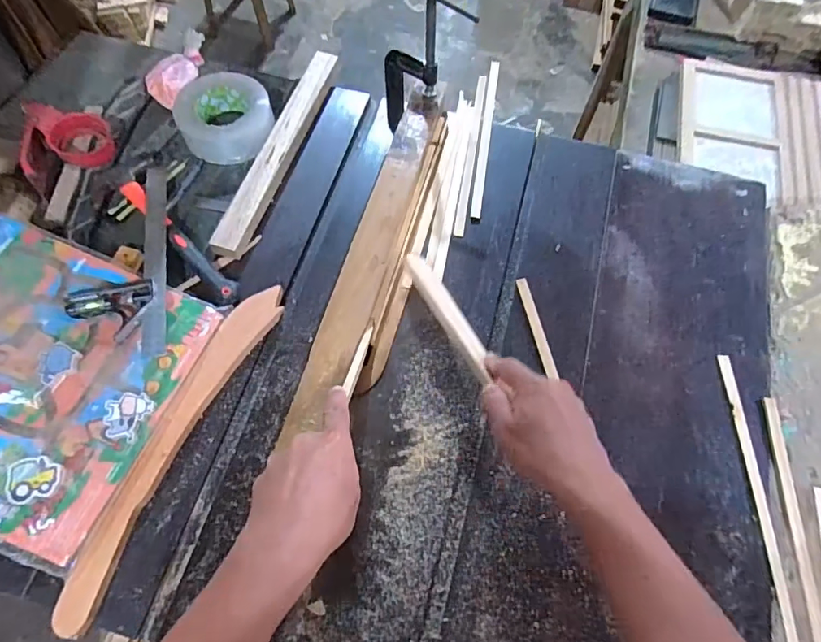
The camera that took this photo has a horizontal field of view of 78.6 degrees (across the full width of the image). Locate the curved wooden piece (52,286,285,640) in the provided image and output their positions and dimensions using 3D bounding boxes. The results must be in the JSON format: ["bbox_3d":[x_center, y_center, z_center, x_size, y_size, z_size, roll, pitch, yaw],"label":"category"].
[{"bbox_3d":[-0.256,0.128,0.552,0.048,0.021,0.388,22,67,9],"label":"curved wooden piece"}]

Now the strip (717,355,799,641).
[{"bbox_3d":[0.383,0.185,0.552,0.015,0.009,0.306,1,65,0],"label":"strip"}]

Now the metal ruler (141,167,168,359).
[{"bbox_3d":[-0.317,-0.089,0.621,0.027,0.009,0.281,-11,66,-6],"label":"metal ruler"}]

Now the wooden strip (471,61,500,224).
[{"bbox_3d":[0.113,-0.276,0.748,0.016,0.009,0.306,9,65,3],"label":"wooden strip"}]

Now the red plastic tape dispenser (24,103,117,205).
[{"bbox_3d":[-0.460,-0.234,0.681,0.093,0.065,0.109,-12,67,-6],"label":"red plastic tape dispenser"}]

